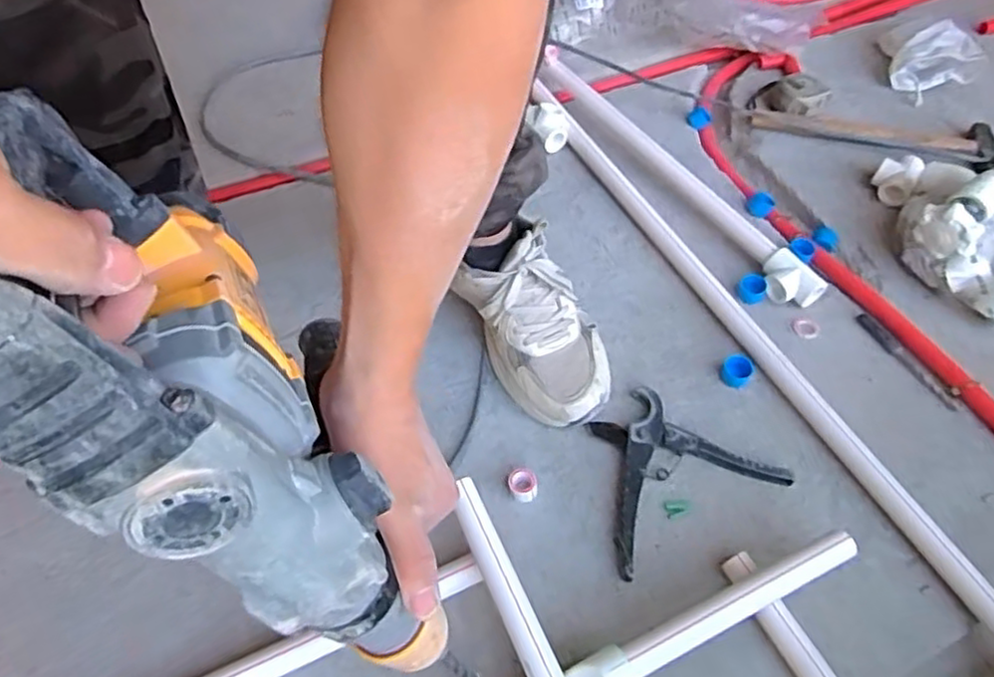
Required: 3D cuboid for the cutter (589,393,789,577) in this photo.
[{"bbox_3d":[0.158,0.114,0.666,0.181,0.018,0.148,-22,57,-17],"label":"cutter"}]

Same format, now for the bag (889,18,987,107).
[{"bbox_3d":[0.633,-0.396,1.015,0.110,0.067,0.089,-19,56,-15],"label":"bag"}]

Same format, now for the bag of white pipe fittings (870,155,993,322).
[{"bbox_3d":[0.529,-0.133,0.793,0.141,0.099,0.251,10,54,6],"label":"bag of white pipe fittings"}]

